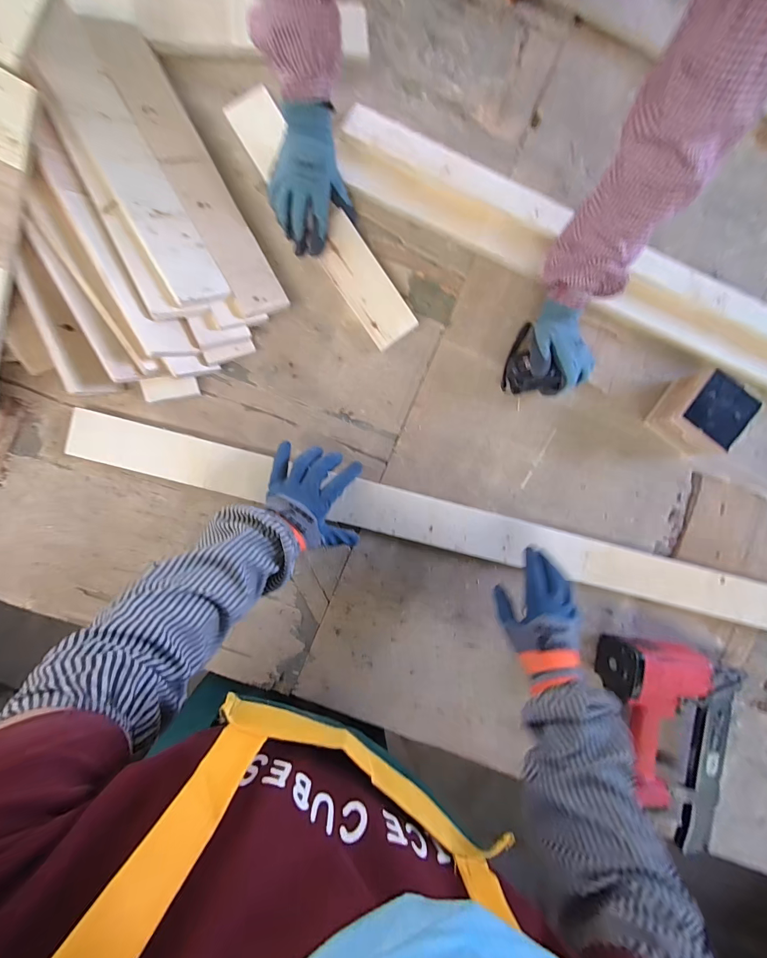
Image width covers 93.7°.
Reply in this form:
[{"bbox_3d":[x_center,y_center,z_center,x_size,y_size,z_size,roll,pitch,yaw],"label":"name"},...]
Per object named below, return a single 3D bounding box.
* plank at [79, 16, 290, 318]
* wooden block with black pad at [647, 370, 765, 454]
[{"bbox_3d":[-0.253,-0.402,0.478,0.070,0.010,0.380,-33,98,-31],"label":"plank"},{"bbox_3d":[0.482,-0.096,0.550,0.089,0.075,0.098,34,90,-3],"label":"wooden block with black pad"}]

